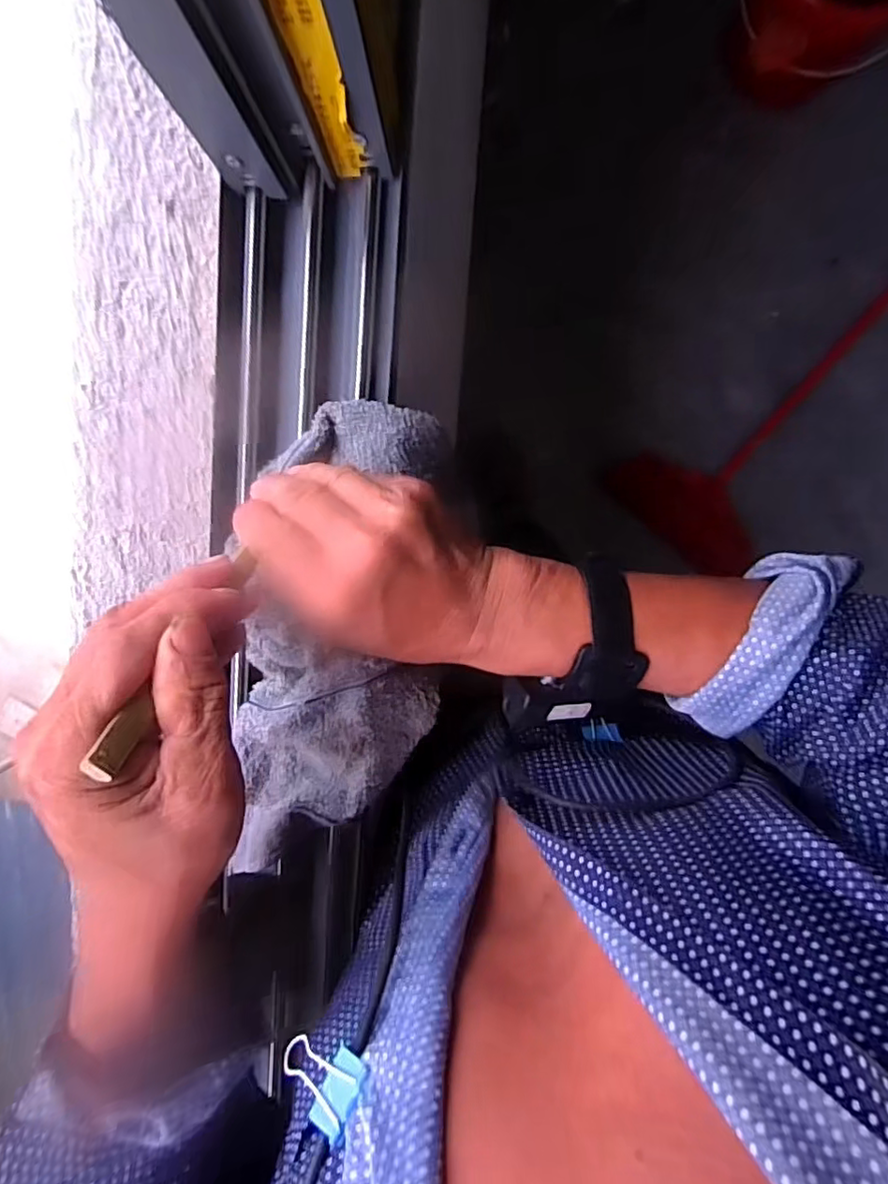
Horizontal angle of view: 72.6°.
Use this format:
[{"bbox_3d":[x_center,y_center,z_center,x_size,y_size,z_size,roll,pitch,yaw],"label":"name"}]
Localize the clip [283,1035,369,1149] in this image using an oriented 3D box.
[{"bbox_3d":[-0.047,0.187,0.229,0.034,0.026,0.009,-6,143,37],"label":"clip"}]

